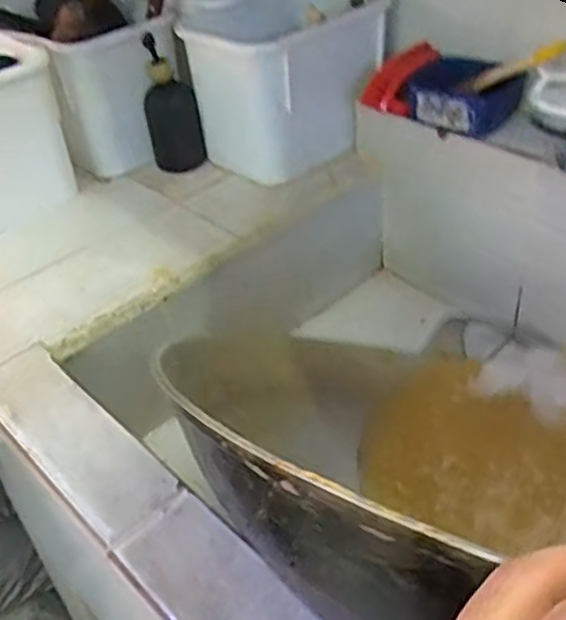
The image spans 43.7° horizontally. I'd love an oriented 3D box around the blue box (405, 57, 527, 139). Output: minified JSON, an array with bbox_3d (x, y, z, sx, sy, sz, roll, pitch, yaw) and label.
[{"bbox_3d":[0.238,-0.278,0.904,0.136,0.056,0.108,22,47,30],"label":"blue box"}]

